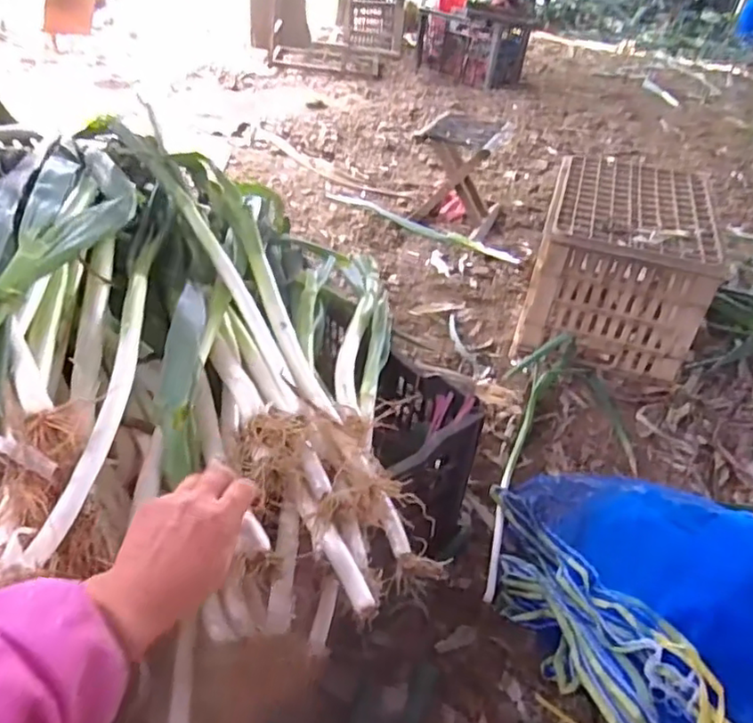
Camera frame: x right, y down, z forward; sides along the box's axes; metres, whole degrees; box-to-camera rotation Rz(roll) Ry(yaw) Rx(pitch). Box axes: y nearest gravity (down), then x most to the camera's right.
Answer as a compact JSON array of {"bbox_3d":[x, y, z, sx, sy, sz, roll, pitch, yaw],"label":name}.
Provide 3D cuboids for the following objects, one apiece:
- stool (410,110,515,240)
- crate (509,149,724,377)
[{"bbox_3d":[0.249,-0.551,1.785,0.239,0.261,0.245,18,41,14],"label":"stool"},{"bbox_3d":[0.529,-0.226,1.379,0.326,0.279,0.467,15,40,10],"label":"crate"}]

